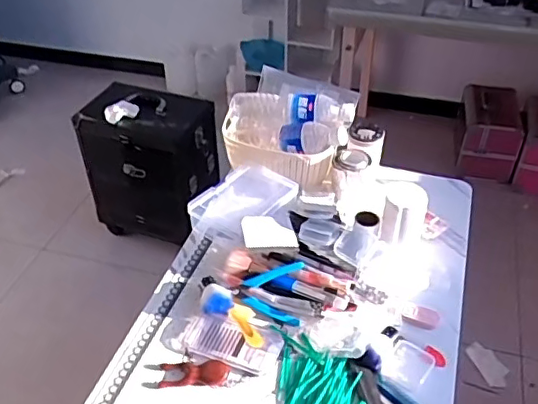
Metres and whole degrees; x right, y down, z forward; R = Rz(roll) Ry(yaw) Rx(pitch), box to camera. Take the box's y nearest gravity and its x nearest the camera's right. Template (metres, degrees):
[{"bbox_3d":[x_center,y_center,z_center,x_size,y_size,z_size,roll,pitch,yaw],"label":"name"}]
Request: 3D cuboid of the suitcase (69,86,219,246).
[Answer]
[{"bbox_3d":[-0.378,-0.099,1.885,0.387,0.476,0.240,12,42,15],"label":"suitcase"}]

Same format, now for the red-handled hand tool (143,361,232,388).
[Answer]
[{"bbox_3d":[-0.110,0.226,0.762,0.110,0.020,0.038,3,37,-2],"label":"red-handled hand tool"}]

